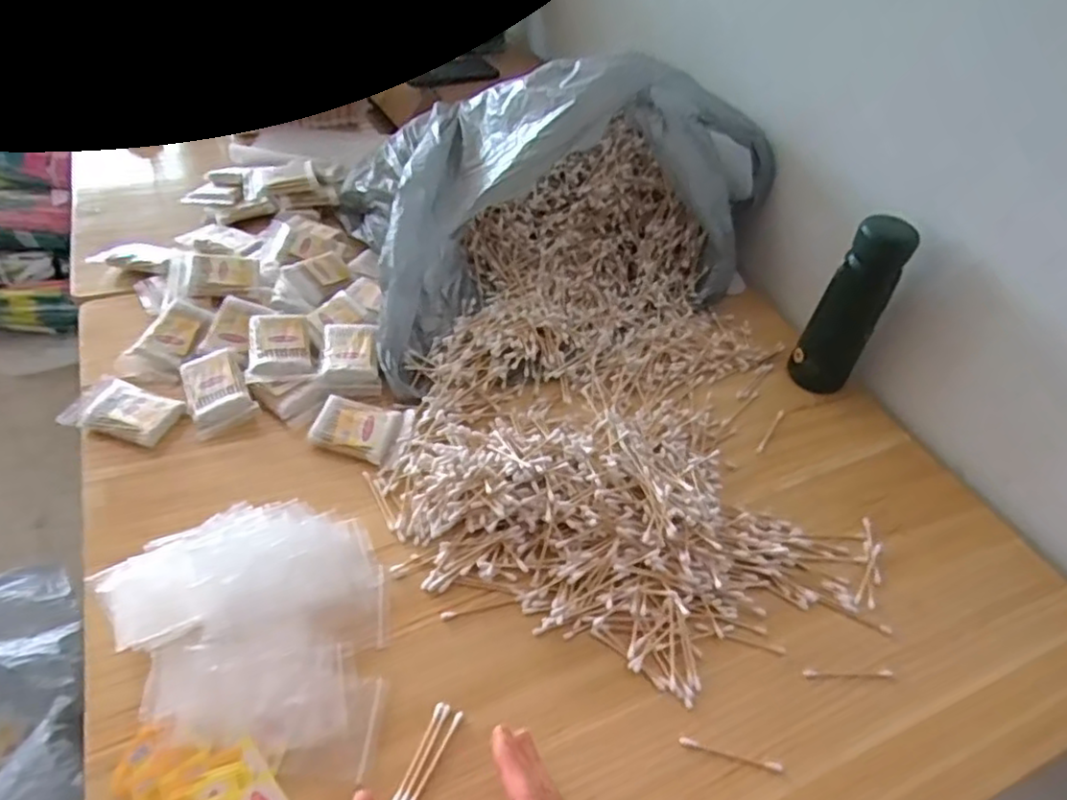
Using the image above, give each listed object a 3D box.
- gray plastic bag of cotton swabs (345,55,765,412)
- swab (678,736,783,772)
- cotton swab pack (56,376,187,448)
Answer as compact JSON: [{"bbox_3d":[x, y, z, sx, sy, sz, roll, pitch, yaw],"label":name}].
[{"bbox_3d":[0.018,-0.232,0.757,0.455,0.172,0.355,-16,52,-19],"label":"gray plastic bag of cotton swabs"},{"bbox_3d":[0.136,0.245,0.467,0.070,0.007,0.006,14,49,6],"label":"swab"},{"bbox_3d":[-0.373,0.007,0.615,0.098,0.015,0.059,14,49,7],"label":"cotton swab pack"}]

